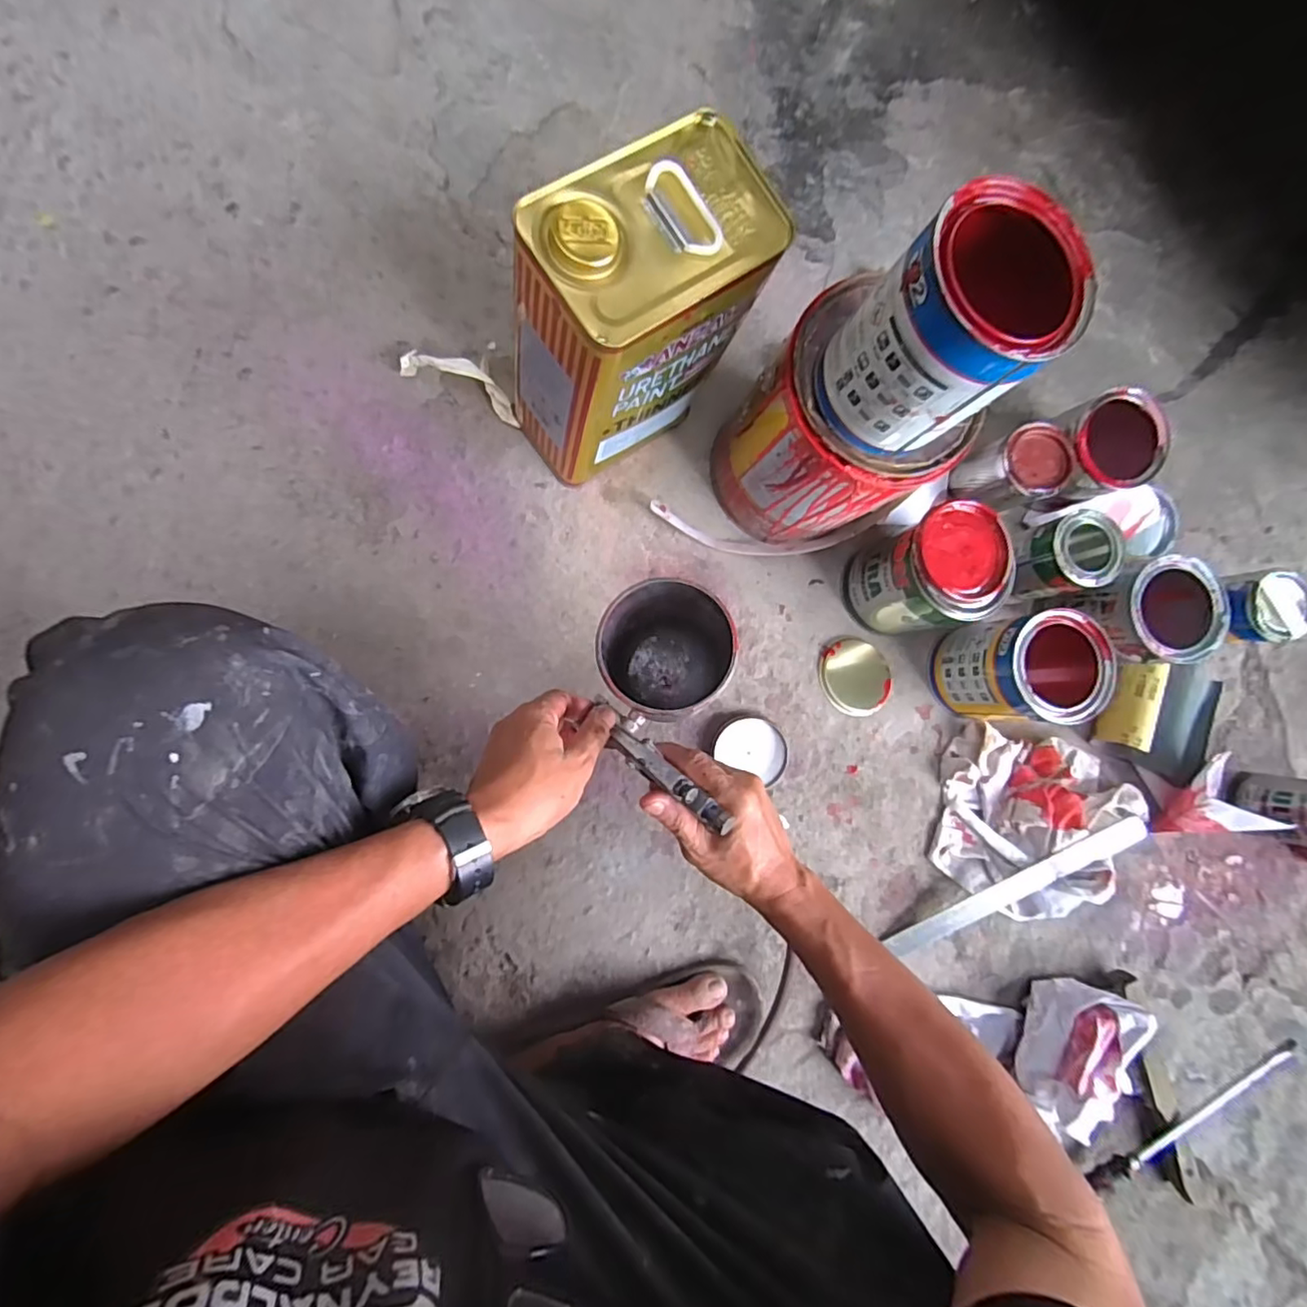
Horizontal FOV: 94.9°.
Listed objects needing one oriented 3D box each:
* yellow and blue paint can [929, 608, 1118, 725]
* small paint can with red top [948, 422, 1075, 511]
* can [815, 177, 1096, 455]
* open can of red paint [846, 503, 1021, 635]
[{"bbox_3d":[0.372,0.015,0.616,0.102,0.129,0.104,0,89,-6],"label":"yellow and blue paint can"},{"bbox_3d":[0.382,-0.194,0.645,0.066,0.100,0.070,0,89,-6],"label":"small paint can with red top"},{"bbox_3d":[0.183,-0.200,0.377,0.105,0.133,0.097,1,86,-8],"label":"can"},{"bbox_3d":[0.269,-0.079,0.600,0.102,0.134,0.107,0,89,-6],"label":"open can of red paint"}]

